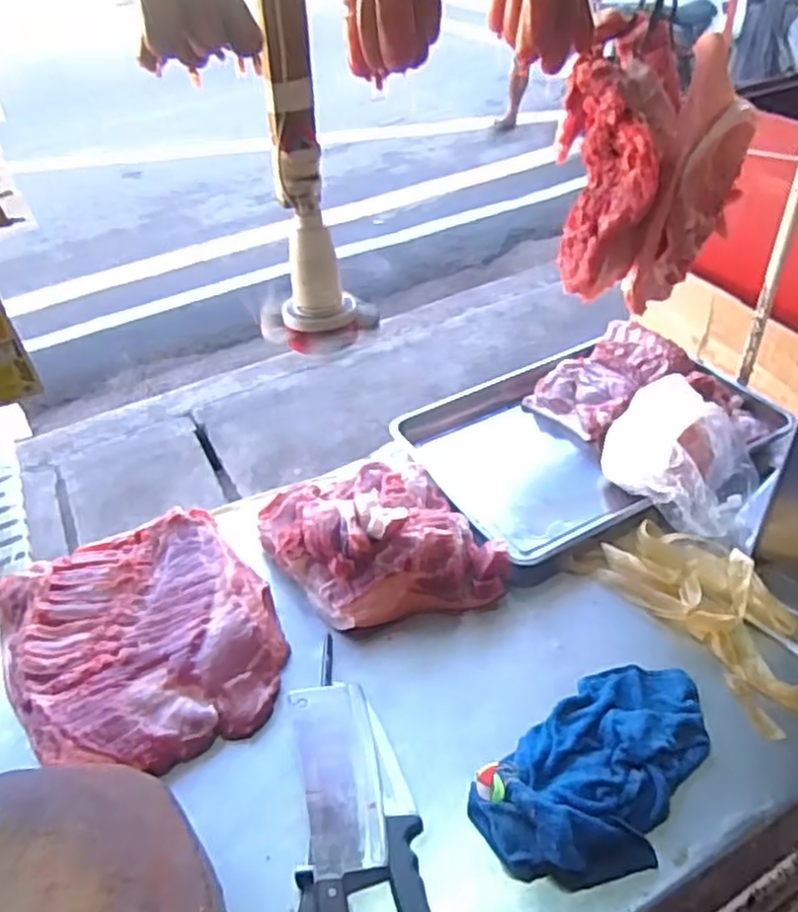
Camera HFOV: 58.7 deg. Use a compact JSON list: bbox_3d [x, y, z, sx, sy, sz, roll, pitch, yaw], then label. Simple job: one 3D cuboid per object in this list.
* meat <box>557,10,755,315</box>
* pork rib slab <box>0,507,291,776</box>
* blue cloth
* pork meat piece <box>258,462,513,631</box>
[{"bbox_3d":[0.294,-0.339,0.857,0.171,0.288,0.143,-14,42,-12],"label":"meat"},{"bbox_3d":[-0.342,0.237,0.930,0.346,0.057,0.348,-19,43,-17],"label":"pork rib slab"},{"bbox_3d":[0.231,0.337,0.782,0.309,0.042,0.173,-30,47,-28],"label":"blue cloth"},{"bbox_3d":[-0.034,0.117,1.018,0.311,0.109,0.262,-14,42,-12],"label":"pork meat piece"}]

